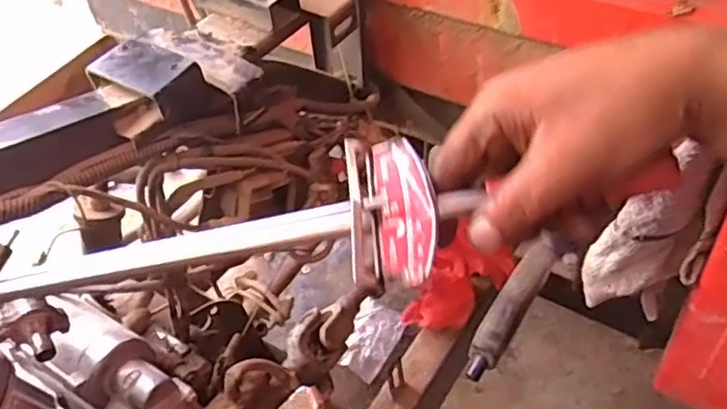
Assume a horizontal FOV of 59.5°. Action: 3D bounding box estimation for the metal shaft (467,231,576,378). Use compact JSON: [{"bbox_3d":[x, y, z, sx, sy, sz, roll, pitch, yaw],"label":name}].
[{"bbox_3d":[0.124,0.080,0.519,0.028,0.023,0.136,28,74,29],"label":"metal shaft"}]

